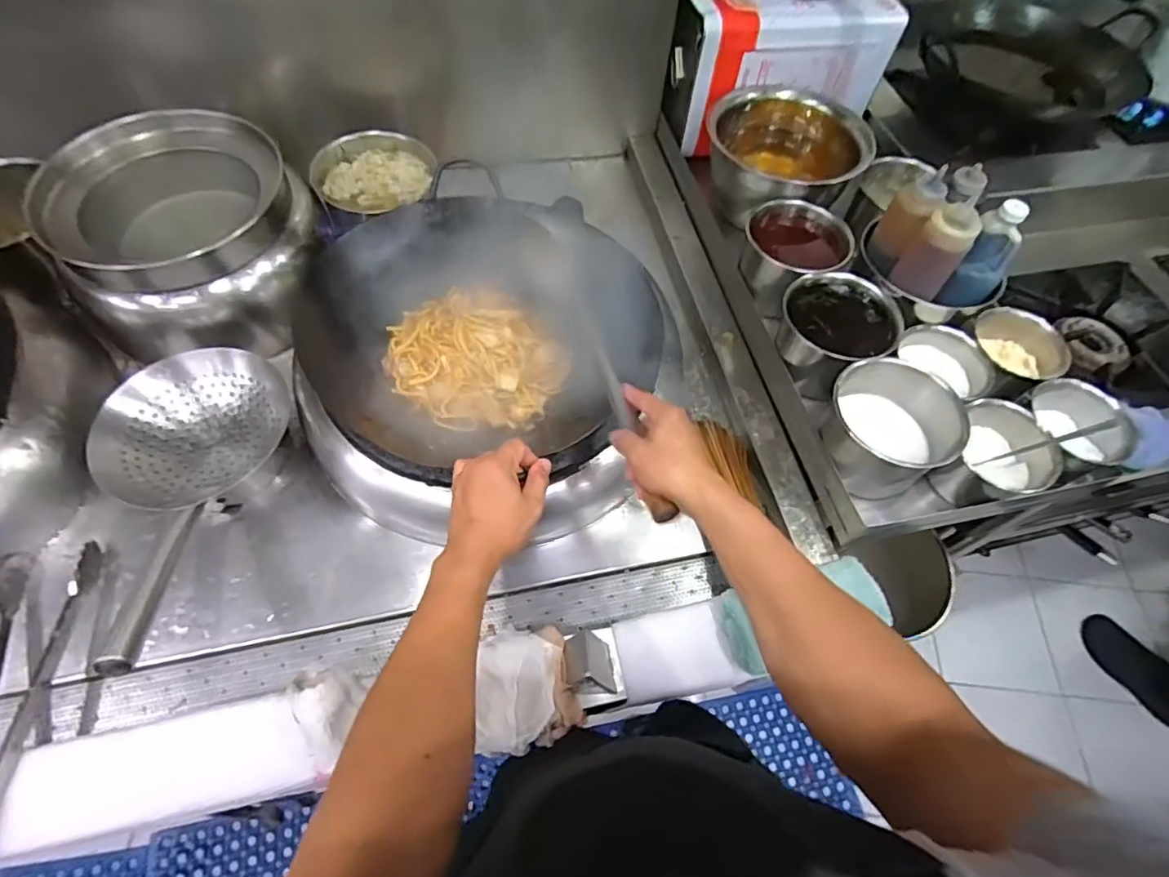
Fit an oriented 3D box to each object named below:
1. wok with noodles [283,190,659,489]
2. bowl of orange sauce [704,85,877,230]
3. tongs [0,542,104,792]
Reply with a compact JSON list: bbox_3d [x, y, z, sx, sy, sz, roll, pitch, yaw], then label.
[{"bbox_3d":[-0.138,-0.154,0.752,0.422,0.151,0.411,2,59,-3],"label":"wok with noodles"},{"bbox_3d":[0.327,-0.475,0.960,0.208,0.127,0.218,2,59,-3],"label":"bowl of orange sauce"},{"bbox_3d":[-0.606,0.274,0.624,0.100,0.058,0.332,-14,61,-12],"label":"tongs"}]

